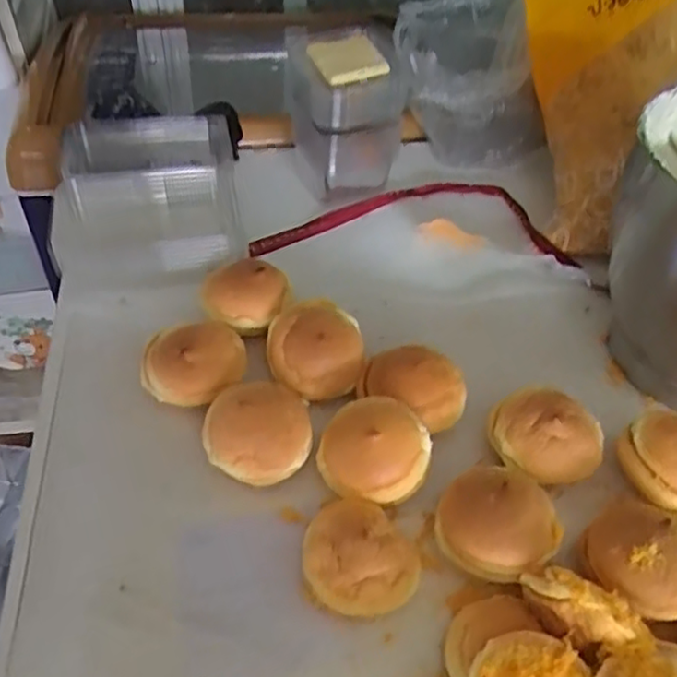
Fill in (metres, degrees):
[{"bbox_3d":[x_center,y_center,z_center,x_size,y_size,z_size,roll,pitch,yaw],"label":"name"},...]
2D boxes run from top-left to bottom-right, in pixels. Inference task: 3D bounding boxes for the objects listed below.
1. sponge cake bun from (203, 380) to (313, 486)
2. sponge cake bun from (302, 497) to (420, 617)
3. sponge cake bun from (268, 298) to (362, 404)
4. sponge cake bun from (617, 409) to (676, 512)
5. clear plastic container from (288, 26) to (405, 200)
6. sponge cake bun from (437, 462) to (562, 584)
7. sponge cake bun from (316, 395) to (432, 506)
[{"bbox_3d":[-0.065,0.071,0.521,0.081,0.055,0.080,-8,49,-12],"label":"sponge cake bun"},{"bbox_3d":[0.016,0.153,0.469,0.083,0.036,0.076,2,47,-2],"label":"sponge cake bun"},{"bbox_3d":[-0.021,0.009,0.577,0.081,0.045,0.074,-1,47,-5],"label":"sponge cake bun"},{"bbox_3d":[0.257,0.098,0.515,0.062,0.053,0.074,-22,53,-23],"label":"sponge cake bun"},{"bbox_3d":[0.011,-0.256,0.763,0.110,0.149,0.118,-10,49,-13],"label":"clear plastic container"},{"bbox_3d":[0.113,0.132,0.477,0.076,0.052,0.079,-15,50,-17],"label":"sponge cake bun"},{"bbox_3d":[0.027,0.081,0.505,0.081,0.043,0.075,2,47,-2],"label":"sponge cake bun"}]

